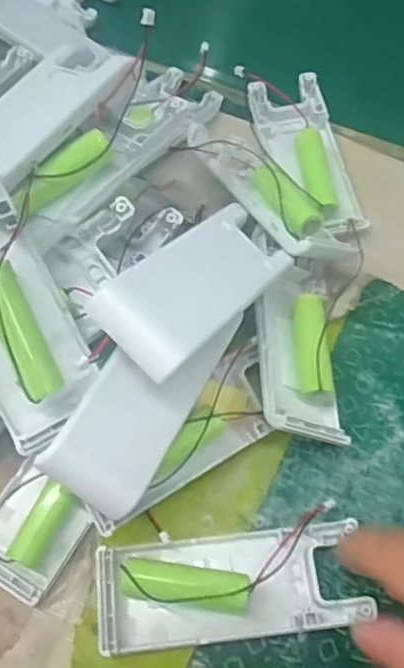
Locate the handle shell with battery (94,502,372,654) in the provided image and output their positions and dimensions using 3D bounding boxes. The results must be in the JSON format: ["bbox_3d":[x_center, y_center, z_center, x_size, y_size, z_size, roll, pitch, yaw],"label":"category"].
[{"bbox_3d":[0.011,0.097,0.243,0.100,0.019,0.041,-7,64,-7],"label":"handle shell with battery"}]

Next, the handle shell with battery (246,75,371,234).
[{"bbox_3d":[0.055,-0.093,0.332,0.040,0.018,0.105,-11,64,-5],"label":"handle shell with battery"}]

